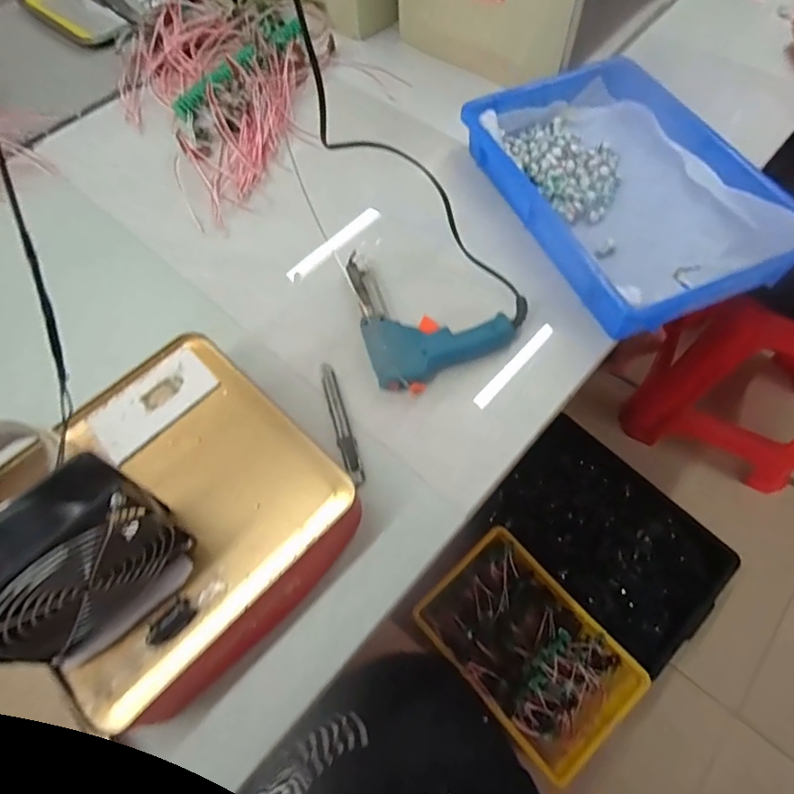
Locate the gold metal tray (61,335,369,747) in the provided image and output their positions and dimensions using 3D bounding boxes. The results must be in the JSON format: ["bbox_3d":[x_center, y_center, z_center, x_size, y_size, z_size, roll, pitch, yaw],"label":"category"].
[{"bbox_3d":[-0.184,0.097,0.423,0.244,0.067,0.243,38,70,19],"label":"gold metal tray"}]

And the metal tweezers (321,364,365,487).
[{"bbox_3d":[-0.055,0.023,0.491,0.017,0.006,0.135,-16,63,-7],"label":"metal tweezers"}]

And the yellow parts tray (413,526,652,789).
[{"bbox_3d":[0.239,0.454,0.915,0.232,0.076,0.367,-39,68,-17],"label":"yellow parts tray"}]

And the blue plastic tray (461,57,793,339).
[{"bbox_3d":[0.262,-0.250,0.587,0.239,0.064,0.359,-21,64,-9],"label":"blue plastic tray"}]

